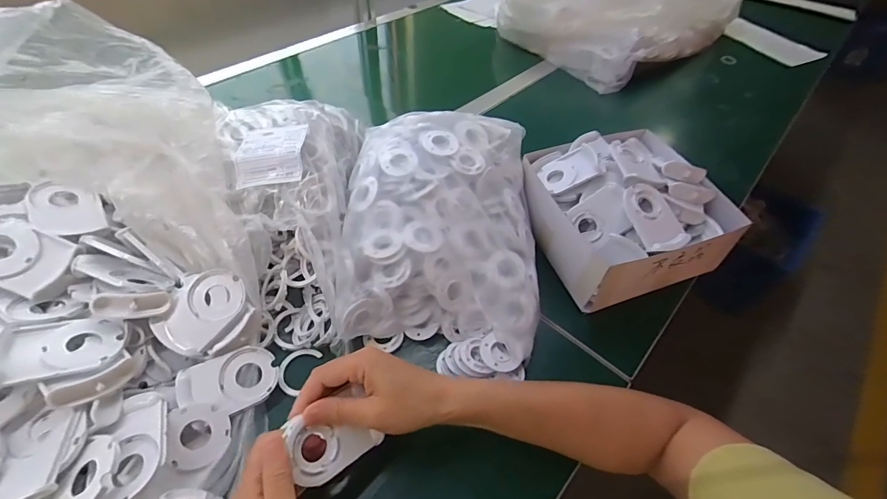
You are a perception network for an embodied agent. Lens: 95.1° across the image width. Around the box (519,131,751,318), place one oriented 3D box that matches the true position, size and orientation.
[{"bbox_3d":[0.228,-0.059,0.527,0.208,0.108,0.233,-11,51,-12],"label":"box"}]

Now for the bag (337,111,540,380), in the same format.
[{"bbox_3d":[-0.002,-0.036,0.494,0.228,0.119,0.333,3,49,0],"label":"bag"}]

